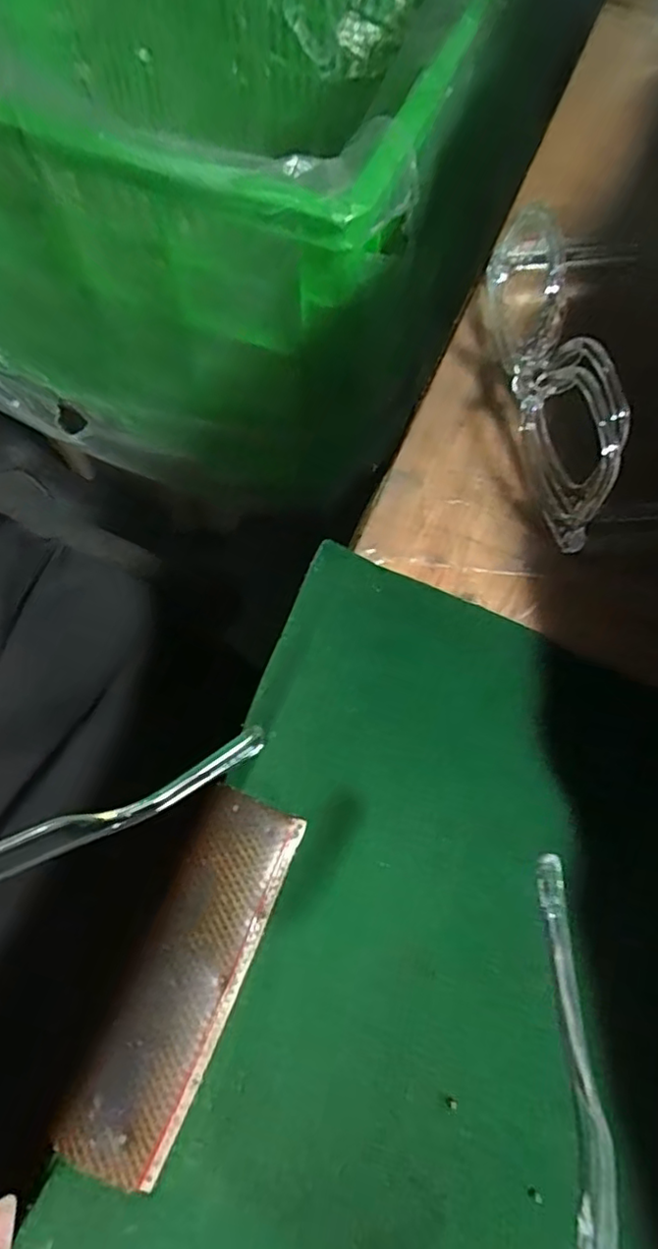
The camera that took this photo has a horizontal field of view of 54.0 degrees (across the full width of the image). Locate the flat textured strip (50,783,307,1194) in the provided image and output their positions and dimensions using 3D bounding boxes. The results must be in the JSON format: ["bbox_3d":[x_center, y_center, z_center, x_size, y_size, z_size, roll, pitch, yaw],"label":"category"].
[{"bbox_3d":[-0.047,0.116,0.217,0.035,0.006,0.116,22,71,6],"label":"flat textured strip"}]

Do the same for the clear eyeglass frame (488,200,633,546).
[{"bbox_3d":[0.097,-0.117,0.282,0.045,0.048,0.165,2,70,-1],"label":"clear eyeglass frame"}]

